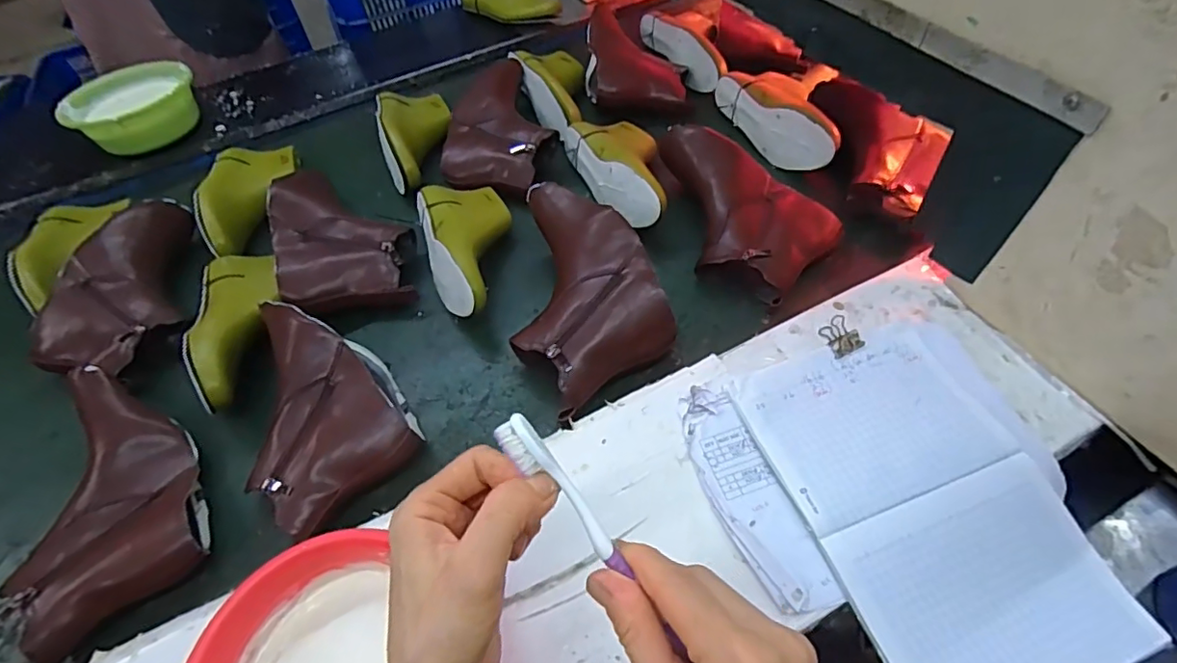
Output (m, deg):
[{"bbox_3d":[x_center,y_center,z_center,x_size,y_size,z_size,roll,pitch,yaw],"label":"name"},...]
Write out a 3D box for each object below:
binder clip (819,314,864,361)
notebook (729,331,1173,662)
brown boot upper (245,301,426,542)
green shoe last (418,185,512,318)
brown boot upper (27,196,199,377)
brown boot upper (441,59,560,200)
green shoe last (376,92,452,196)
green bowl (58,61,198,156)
[{"bbox_3d":[0.251,0.001,0.555,0.034,0.022,0.039,-23,56,-12],"label":"binder clip"},{"bbox_3d":[0.278,0.137,0.466,0.201,0.013,0.298,-18,55,-8],"label":"notebook"},{"bbox_3d":[-0.274,0.072,0.560,0.148,0.081,0.235,-31,58,-17],"label":"brown boot upper"},{"bbox_3d":[-0.145,-0.110,0.683,0.106,0.079,0.228,-15,54,-7],"label":"green shoe last"},{"bbox_3d":[-0.561,-0.064,0.689,0.152,0.058,0.272,4,54,8],"label":"brown boot upper"},{"bbox_3d":[-0.129,-0.323,0.845,0.157,0.057,0.303,-3,54,2],"label":"brown boot upper"},{"bbox_3d":[-0.258,-0.293,0.842,0.100,0.071,0.223,-12,54,-4],"label":"green shoe last"},{"bbox_3d":[-0.714,-0.349,0.896,0.146,0.080,0.190,37,65,27],"label":"green bowl"}]

